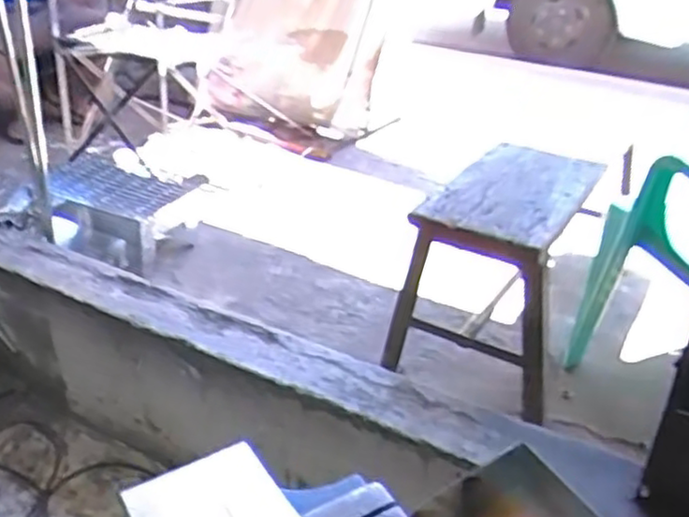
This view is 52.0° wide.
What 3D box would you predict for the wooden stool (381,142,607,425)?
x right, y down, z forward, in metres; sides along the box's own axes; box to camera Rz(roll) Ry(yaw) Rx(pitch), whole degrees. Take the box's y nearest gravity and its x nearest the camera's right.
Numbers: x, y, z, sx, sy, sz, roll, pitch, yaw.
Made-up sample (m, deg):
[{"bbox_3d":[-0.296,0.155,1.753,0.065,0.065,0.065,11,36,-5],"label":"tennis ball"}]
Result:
[{"bbox_3d":[0.325,0.012,1.448,0.322,0.368,0.420,18,34,26],"label":"wooden stool"}]

